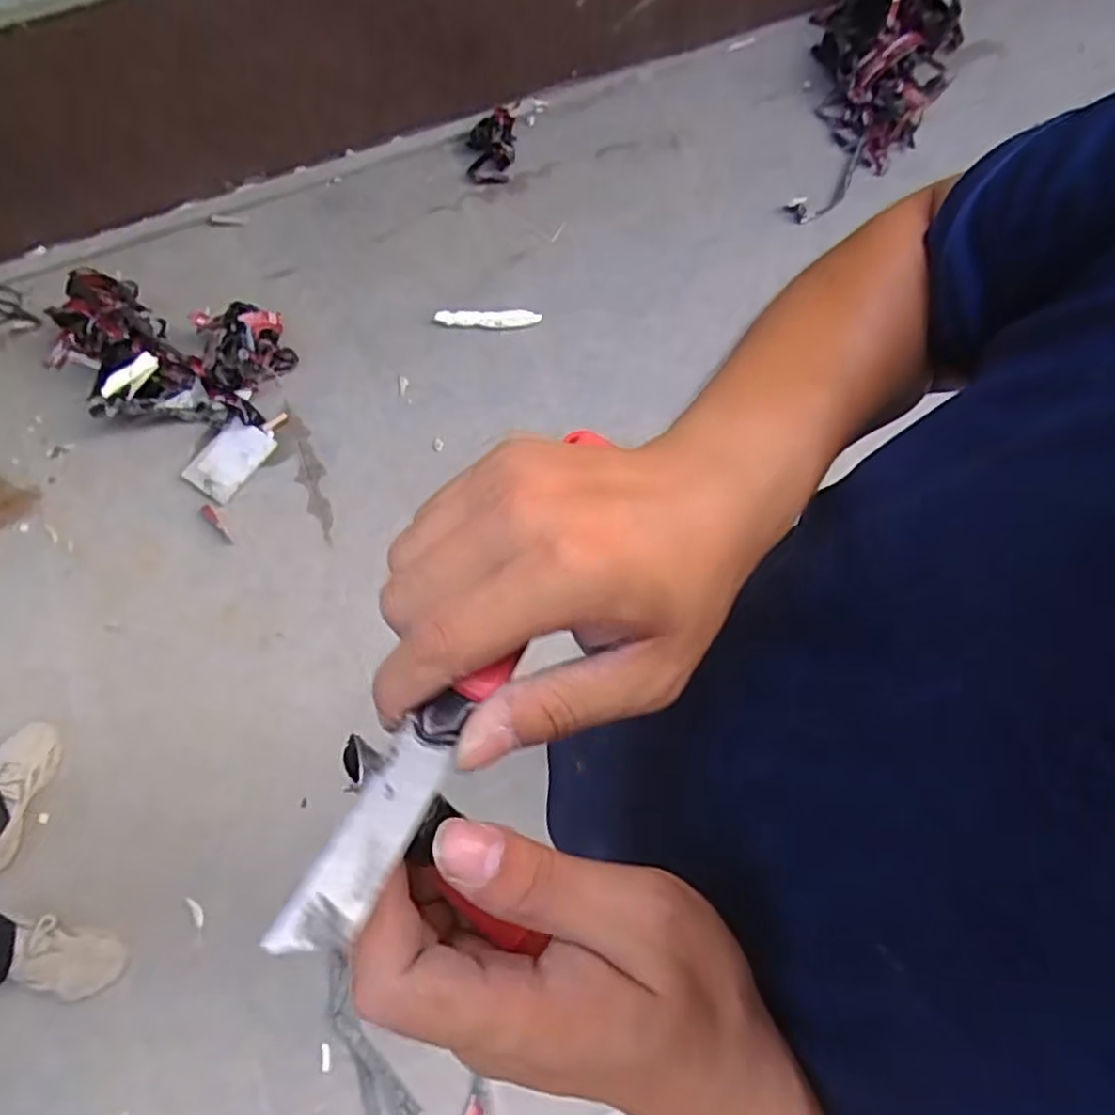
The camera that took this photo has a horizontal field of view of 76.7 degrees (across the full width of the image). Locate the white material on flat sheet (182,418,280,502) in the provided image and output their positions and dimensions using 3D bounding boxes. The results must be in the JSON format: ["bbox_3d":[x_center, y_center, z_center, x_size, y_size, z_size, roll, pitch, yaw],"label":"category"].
[{"bbox_3d":[-0.737,-0.224,1.586,0.121,0.024,0.185,38,77,10],"label":"white material on flat sheet"}]

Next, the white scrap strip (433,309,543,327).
[{"bbox_3d":[-0.167,-0.574,1.682,0.251,0.016,0.039,1,73,0],"label":"white scrap strip"}]

